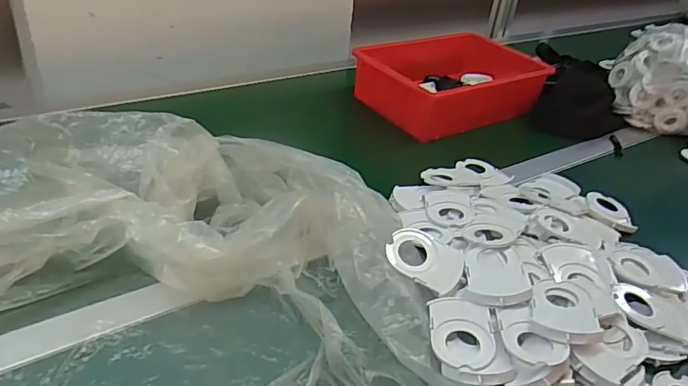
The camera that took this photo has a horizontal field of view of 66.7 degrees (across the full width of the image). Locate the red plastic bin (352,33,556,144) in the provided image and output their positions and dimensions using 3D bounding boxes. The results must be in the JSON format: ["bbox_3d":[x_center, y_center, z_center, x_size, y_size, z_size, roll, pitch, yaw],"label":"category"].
[{"bbox_3d":[0.171,-0.190,0.869,0.262,0.072,0.218,-19,41,-33],"label":"red plastic bin"}]

